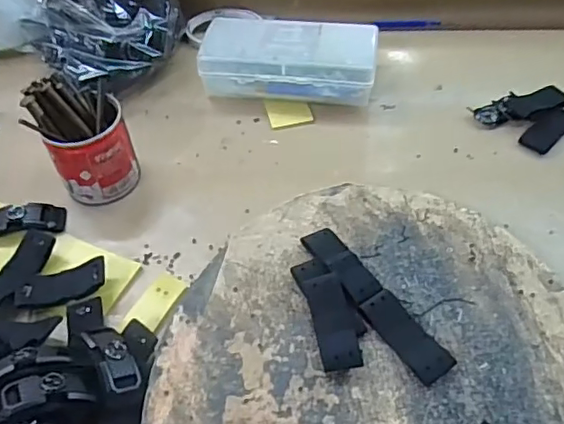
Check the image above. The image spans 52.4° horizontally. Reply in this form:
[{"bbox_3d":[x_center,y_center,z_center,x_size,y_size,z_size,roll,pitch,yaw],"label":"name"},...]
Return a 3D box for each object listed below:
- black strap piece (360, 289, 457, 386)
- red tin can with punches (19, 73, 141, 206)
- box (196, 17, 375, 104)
[{"bbox_3d":[0.081,0.080,0.373,0.025,0.009,0.065,-27,54,-18],"label":"black strap piece"},{"bbox_3d":[-0.158,-0.058,0.464,0.065,0.091,0.068,-2,50,2],"label":"red tin can with punches"},{"bbox_3d":[0.009,-0.144,0.546,0.162,0.052,0.075,6,51,9],"label":"box"}]

